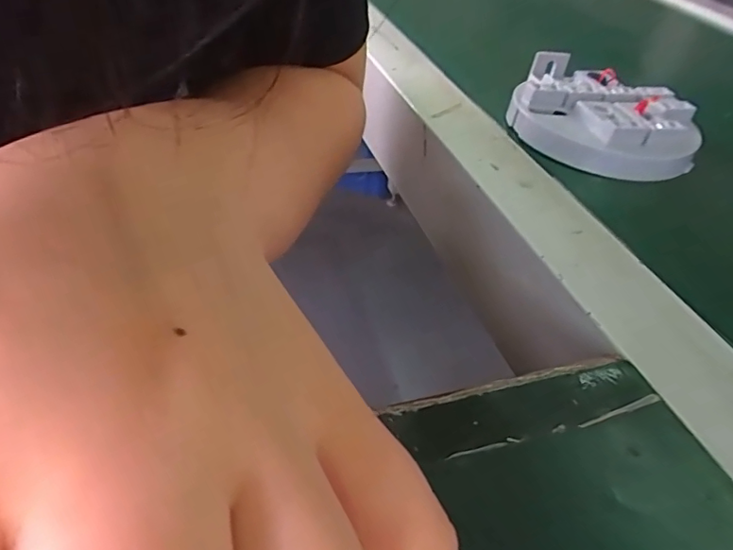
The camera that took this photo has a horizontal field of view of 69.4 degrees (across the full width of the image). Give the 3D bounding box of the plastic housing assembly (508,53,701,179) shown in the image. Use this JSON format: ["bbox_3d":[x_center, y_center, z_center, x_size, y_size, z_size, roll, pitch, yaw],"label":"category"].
[{"bbox_3d":[0.132,-0.093,0.303,0.095,0.027,0.104,18,40,15],"label":"plastic housing assembly"}]

